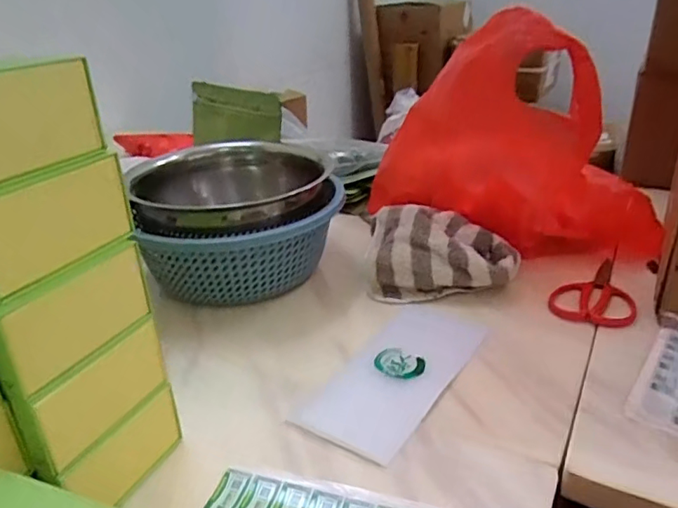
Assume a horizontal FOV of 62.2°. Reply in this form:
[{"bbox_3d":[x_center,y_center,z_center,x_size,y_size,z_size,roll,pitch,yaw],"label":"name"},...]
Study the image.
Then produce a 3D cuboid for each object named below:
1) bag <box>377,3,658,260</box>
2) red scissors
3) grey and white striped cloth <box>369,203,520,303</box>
[{"bbox_3d":[0.228,-0.152,0.777,0.419,0.325,0.165,9,29,23],"label":"bag"},{"bbox_3d":[0.341,0.051,0.744,0.098,0.020,0.178,10,26,28],"label":"red scissors"},{"bbox_3d":[0.140,-0.002,0.754,0.199,0.086,0.120,0,26,6],"label":"grey and white striped cloth"}]

